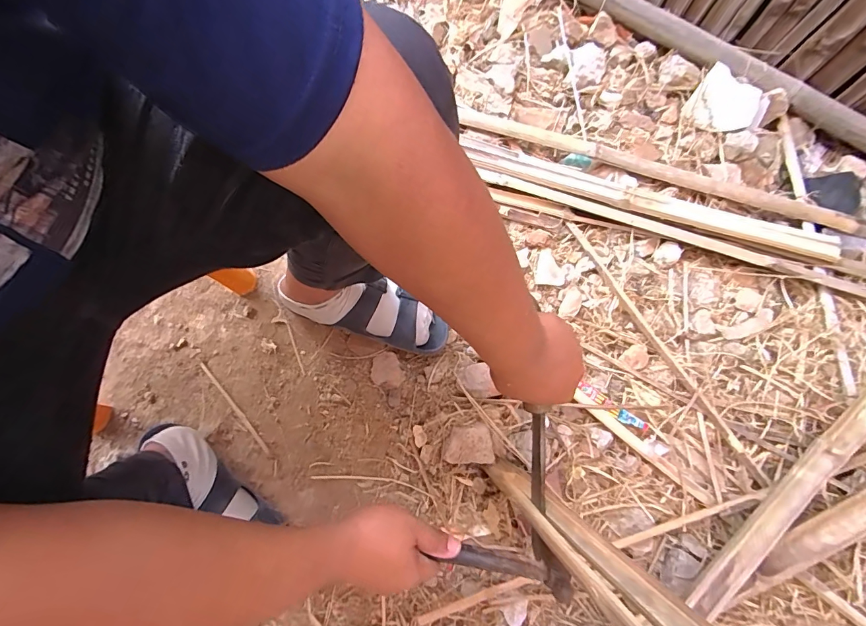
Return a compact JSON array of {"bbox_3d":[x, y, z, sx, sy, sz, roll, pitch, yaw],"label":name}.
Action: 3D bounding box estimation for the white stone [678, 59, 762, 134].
[{"bbox_3d":[0.521,-0.371,0.749,0.112,0.057,0.101,37,76,9],"label":"white stone"}]

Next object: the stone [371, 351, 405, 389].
[{"bbox_3d":[-0.069,0.087,0.644,0.051,0.026,0.053,1,76,-6],"label":"stone"}]

